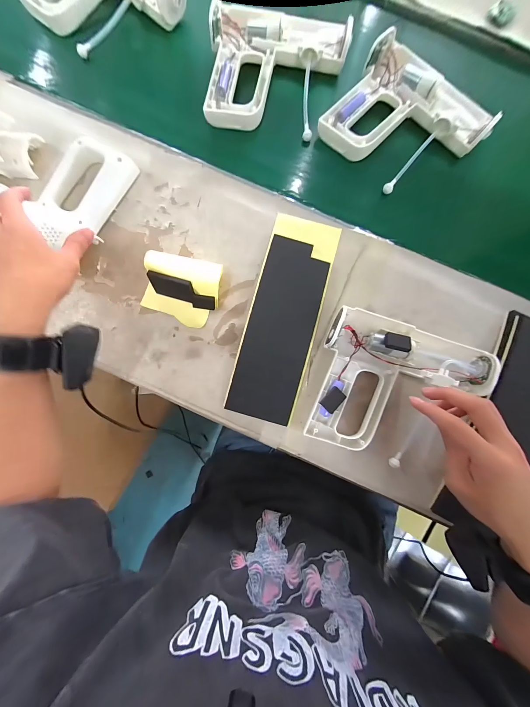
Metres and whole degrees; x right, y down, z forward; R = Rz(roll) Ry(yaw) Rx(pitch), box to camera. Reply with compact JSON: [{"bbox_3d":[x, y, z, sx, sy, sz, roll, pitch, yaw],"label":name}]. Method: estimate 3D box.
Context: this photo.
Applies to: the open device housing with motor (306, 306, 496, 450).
[{"bbox_3d":[0.174,0.046,0.347,0.221,0.040,0.187,17,87,1],"label":"open device housing with motor"}]

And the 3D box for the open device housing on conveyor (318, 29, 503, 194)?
[{"bbox_3d":[0.208,-0.351,0.390,0.207,0.037,0.172,44,88,2],"label":"open device housing on conveyor"}]

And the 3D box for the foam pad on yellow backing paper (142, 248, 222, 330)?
[{"bbox_3d":[-0.117,-0.089,0.359,0.105,0.042,0.086,12,87,0],"label":"foam pad on yellow backing paper"}]

